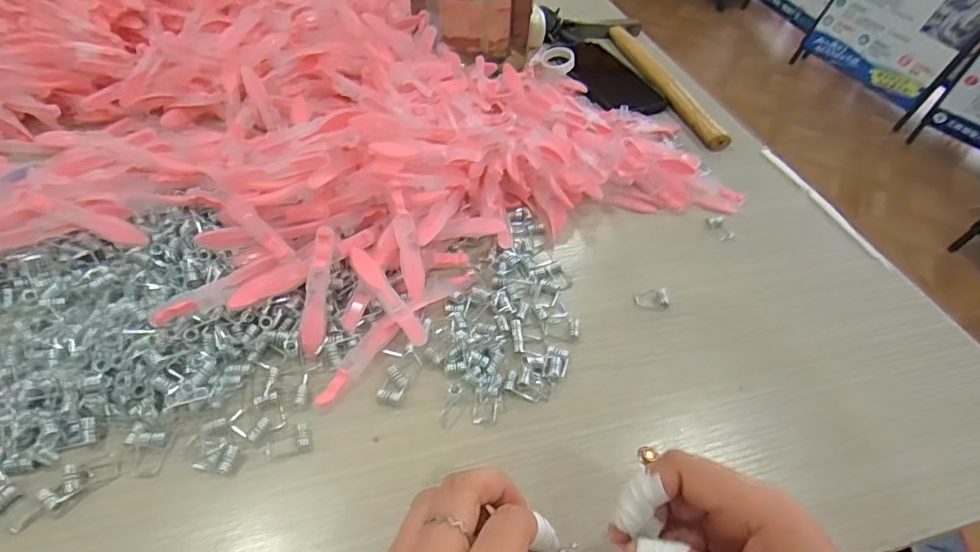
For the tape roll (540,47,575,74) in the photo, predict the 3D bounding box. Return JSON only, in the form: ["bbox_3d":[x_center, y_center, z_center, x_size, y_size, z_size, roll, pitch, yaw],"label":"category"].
[{"bbox_3d":[0.076,-0.242,0.592,0.037,0.012,0.041,7,47,1],"label":"tape roll"}]

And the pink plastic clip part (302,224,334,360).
[{"bbox_3d":[-0.105,0.009,0.323,0.012,0.007,0.076,8,92,4],"label":"pink plastic clip part"}]

